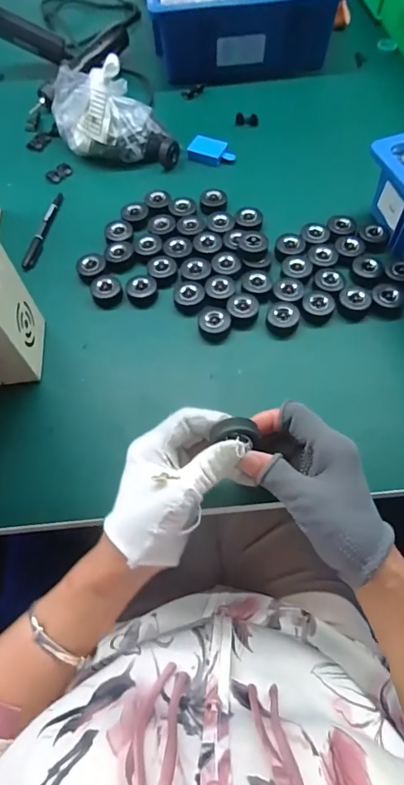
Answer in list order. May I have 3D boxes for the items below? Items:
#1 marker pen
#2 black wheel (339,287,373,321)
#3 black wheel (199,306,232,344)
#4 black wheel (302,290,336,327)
[{"bbox_3d":[-0.218,-0.224,0.585,0.013,0.013,0.142,7,65,6],"label":"marker pen"},{"bbox_3d":[0.179,-0.106,0.502,0.035,0.022,0.037,-1,65,2],"label":"black wheel"},{"bbox_3d":[0.014,-0.080,0.495,0.038,0.015,0.043,10,66,8],"label":"black wheel"},{"bbox_3d":[0.137,-0.100,0.505,0.036,0.019,0.039,-1,65,2],"label":"black wheel"}]

